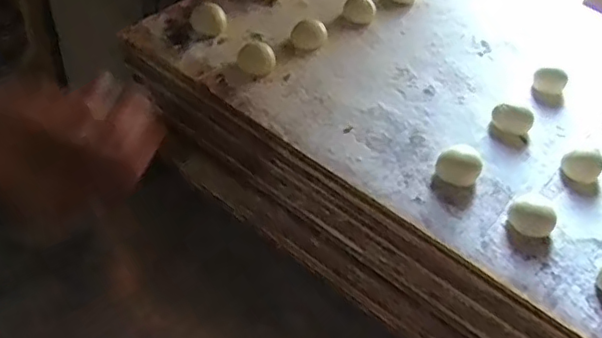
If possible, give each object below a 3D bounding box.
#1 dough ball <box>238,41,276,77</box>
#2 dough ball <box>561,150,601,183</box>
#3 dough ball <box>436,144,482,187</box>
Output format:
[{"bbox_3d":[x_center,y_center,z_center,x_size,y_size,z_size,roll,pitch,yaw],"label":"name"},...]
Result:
[{"bbox_3d":[-0.038,-0.099,0.528,0.030,0.019,0.027,-14,51,-19],"label":"dough ball"},{"bbox_3d":[0.229,-0.004,0.481,0.029,0.016,0.025,35,53,22],"label":"dough ball"},{"bbox_3d":[0.125,-0.003,0.462,0.031,0.019,0.028,-18,53,-22],"label":"dough ball"}]

